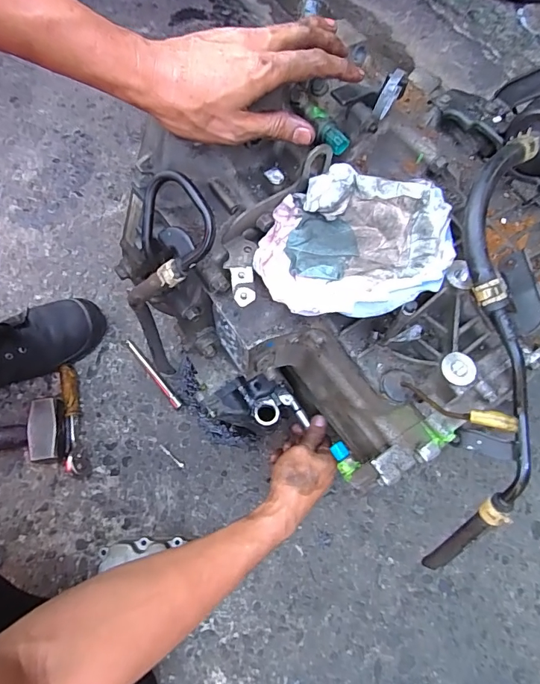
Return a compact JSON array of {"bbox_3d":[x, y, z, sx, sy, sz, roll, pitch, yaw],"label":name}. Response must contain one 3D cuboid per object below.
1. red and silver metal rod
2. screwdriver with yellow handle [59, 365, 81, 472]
[{"bbox_3d":[-0.192,0.051,0.690,0.013,0.013,0.145,-36,74,-16],"label":"red and silver metal rod"},{"bbox_3d":[-0.306,0.114,0.646,0.024,0.030,0.159,-8,68,-7],"label":"screwdriver with yellow handle"}]

